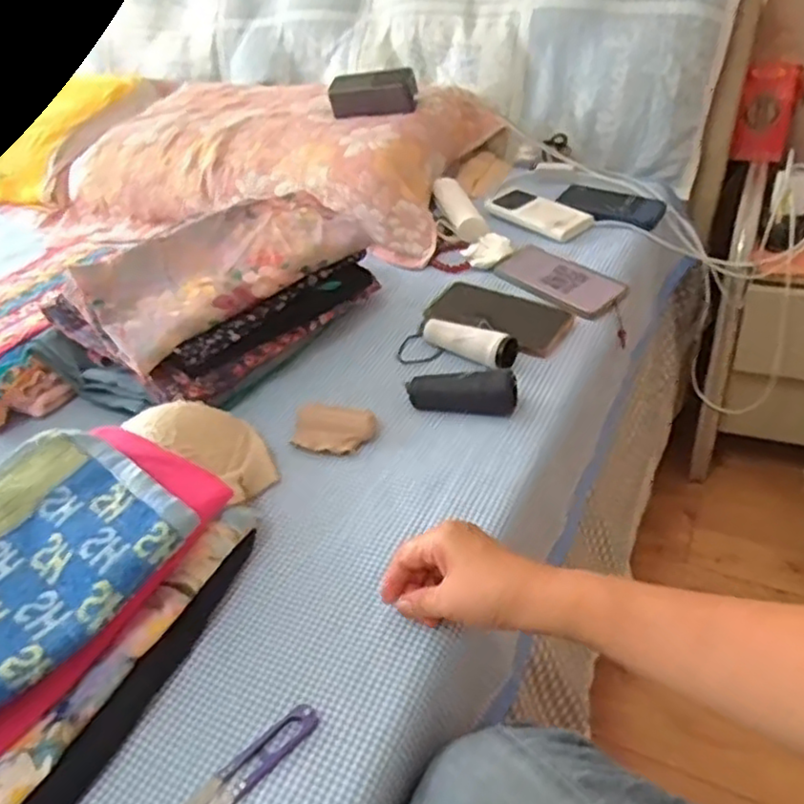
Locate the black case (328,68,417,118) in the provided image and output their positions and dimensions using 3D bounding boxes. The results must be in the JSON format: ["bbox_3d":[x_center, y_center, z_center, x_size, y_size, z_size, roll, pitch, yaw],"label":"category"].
[{"bbox_3d":[-0.046,-0.463,1.031,0.134,0.048,0.060,-1,39,10],"label":"black case"}]

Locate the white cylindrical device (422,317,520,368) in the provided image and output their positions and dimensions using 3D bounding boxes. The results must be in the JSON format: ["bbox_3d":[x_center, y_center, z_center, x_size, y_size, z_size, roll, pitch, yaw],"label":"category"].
[{"bbox_3d":[0.070,-0.067,0.752,0.111,0.031,0.032,19,43,28],"label":"white cylindrical device"}]

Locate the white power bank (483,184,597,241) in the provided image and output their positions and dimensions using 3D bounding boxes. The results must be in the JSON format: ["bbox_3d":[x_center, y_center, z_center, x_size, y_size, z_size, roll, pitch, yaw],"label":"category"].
[{"bbox_3d":[0.188,-0.267,0.964,0.077,0.019,0.163,-30,43,-24],"label":"white power bank"}]

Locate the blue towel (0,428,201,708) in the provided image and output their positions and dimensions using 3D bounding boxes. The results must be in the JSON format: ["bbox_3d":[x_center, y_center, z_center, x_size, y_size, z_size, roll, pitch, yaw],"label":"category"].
[{"bbox_3d":[-0.279,0.115,0.494,0.173,0.056,0.206,22,48,33],"label":"blue towel"}]

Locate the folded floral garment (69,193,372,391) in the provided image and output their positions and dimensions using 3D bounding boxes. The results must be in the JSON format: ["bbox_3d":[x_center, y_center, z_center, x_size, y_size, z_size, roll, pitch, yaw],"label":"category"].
[{"bbox_3d":[-0.196,-0.149,0.754,0.148,0.061,0.300,26,50,36],"label":"folded floral garment"}]

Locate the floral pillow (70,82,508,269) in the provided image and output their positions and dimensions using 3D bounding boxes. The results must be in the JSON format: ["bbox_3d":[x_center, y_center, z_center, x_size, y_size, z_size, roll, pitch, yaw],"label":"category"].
[{"bbox_3d":[-0.180,-0.400,1.107,0.641,0.130,0.450,21,44,29],"label":"floral pillow"}]

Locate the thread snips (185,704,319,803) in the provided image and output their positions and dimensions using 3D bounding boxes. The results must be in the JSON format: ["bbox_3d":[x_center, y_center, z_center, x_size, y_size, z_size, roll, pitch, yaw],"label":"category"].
[{"bbox_3d":[-0.098,0.232,0.439,0.100,0.012,0.021,-32,45,-32],"label":"thread snips"}]

